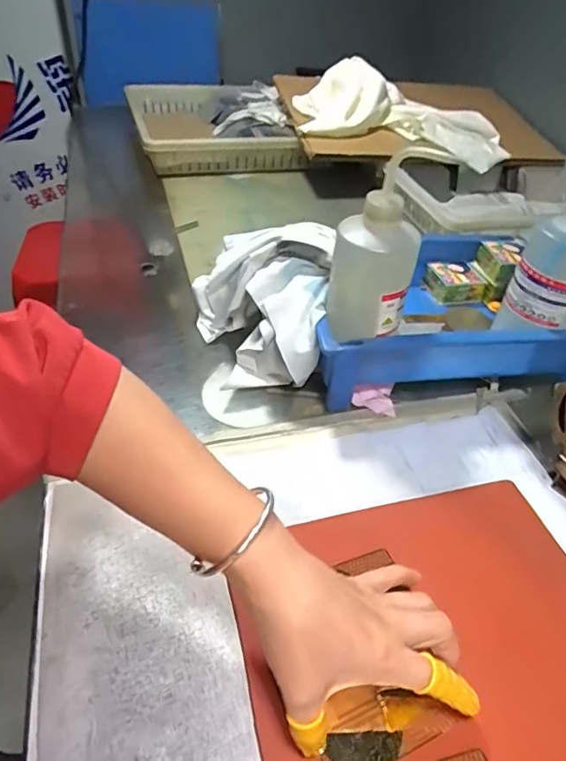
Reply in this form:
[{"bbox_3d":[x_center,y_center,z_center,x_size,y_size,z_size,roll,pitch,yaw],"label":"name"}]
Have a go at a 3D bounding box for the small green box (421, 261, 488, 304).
[{"bbox_3d":[0.206,-0.118,0.607,0.057,0.029,0.048,-5,44,-12],"label":"small green box"}]

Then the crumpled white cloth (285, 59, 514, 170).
[{"bbox_3d":[0.206,-0.466,0.882,0.374,0.100,0.163,8,42,1],"label":"crumpled white cloth"}]

